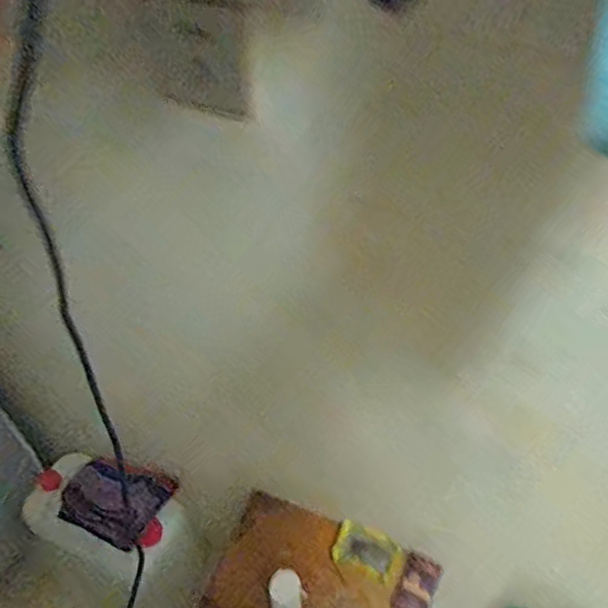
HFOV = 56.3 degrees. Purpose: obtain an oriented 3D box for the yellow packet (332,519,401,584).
[{"bbox_3d":[0.107,0.423,0.973,0.107,0.017,0.068,17,65,18],"label":"yellow packet"}]

